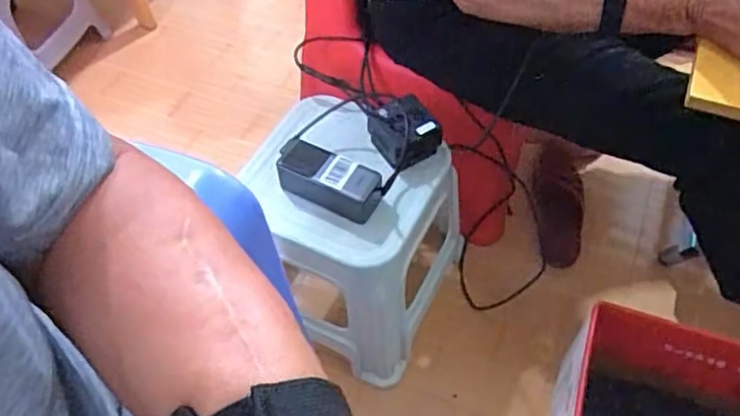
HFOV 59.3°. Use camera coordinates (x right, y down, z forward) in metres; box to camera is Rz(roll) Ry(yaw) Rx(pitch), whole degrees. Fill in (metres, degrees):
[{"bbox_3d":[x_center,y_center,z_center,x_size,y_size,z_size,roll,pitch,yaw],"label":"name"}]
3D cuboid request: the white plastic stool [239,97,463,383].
[{"bbox_3d":[-0.024,0.034,0.975,0.277,0.299,0.288,20,58,16],"label":"white plastic stool"}]

